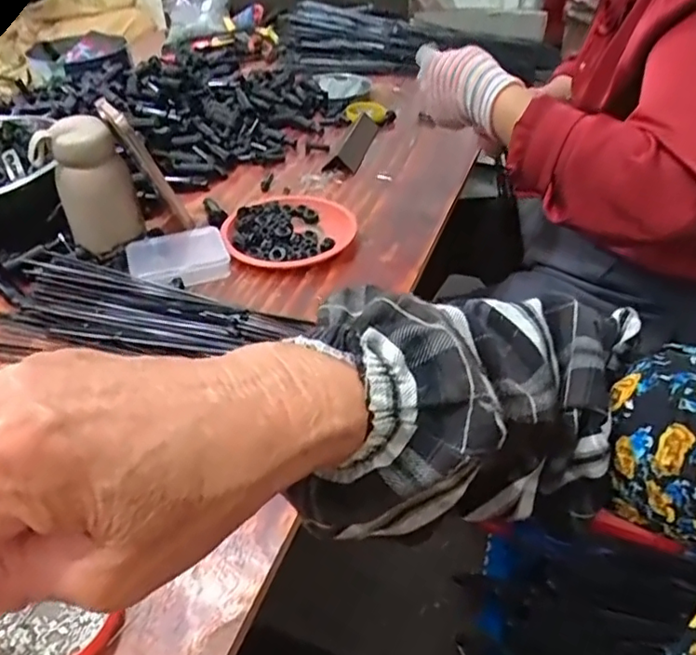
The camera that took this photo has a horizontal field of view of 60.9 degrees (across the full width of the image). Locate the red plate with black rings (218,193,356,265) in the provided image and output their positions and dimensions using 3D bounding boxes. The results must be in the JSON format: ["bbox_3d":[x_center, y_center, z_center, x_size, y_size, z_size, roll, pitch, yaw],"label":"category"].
[{"bbox_3d":[-0.071,-0.114,0.698,0.143,0.022,0.149,-1,40,1],"label":"red plate with black rings"}]

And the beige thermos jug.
[{"bbox_3d":[-0.277,-0.156,0.641,0.066,0.128,0.073,22,45,26],"label":"beige thermos jug"}]

